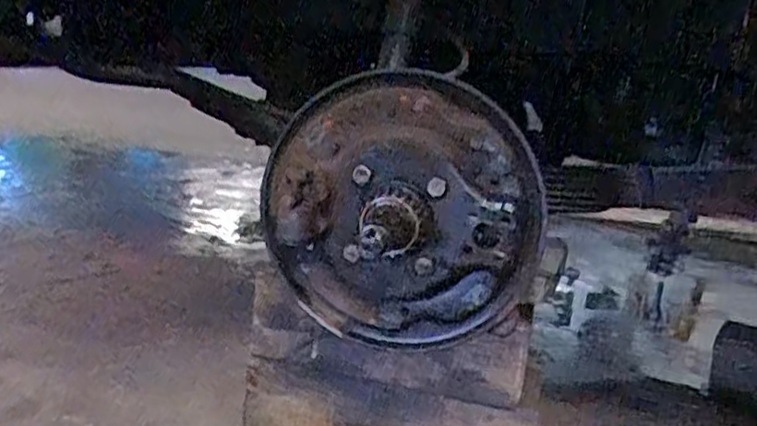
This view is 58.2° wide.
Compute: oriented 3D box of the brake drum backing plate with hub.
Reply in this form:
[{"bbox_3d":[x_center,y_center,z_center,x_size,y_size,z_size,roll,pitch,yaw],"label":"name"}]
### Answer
[{"bbox_3d":[0.027,0.011,0.837,0.346,0.352,0.101,-8,14,11],"label":"brake drum backing plate with hub"}]

